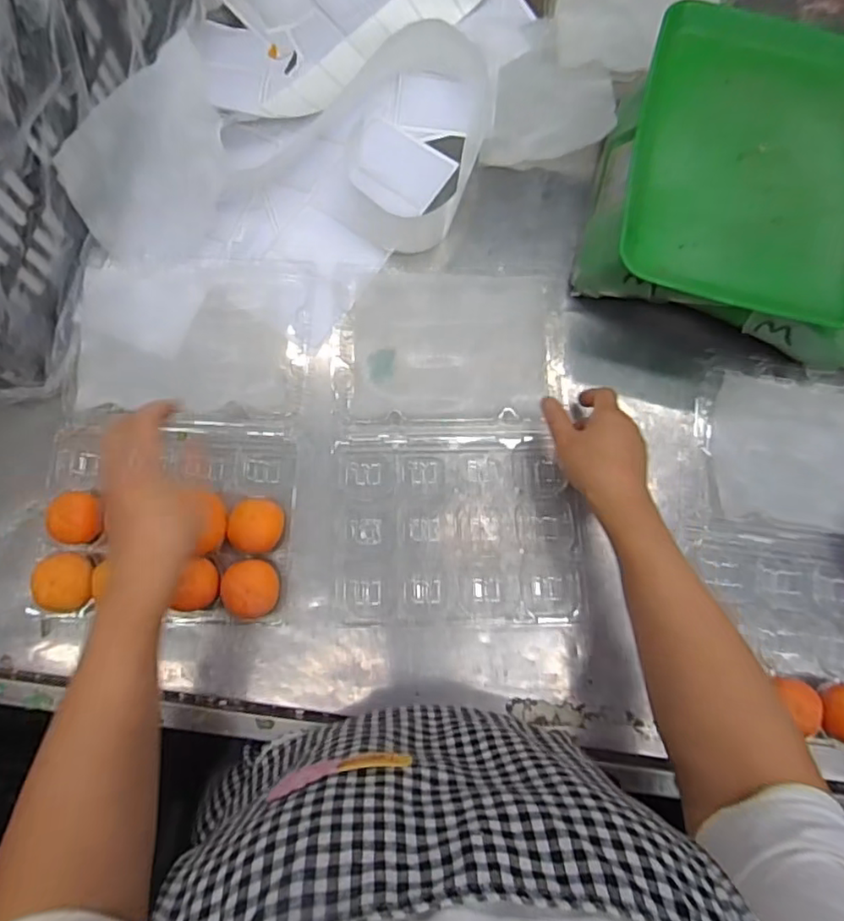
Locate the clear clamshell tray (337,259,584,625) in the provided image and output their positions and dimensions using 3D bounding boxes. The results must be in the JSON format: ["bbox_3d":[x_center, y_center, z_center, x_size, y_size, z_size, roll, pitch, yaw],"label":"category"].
[{"bbox_3d":[0.031,-0.022,0.585,0.220,0.024,0.343,0,77,-1],"label":"clear clamshell tray"}]

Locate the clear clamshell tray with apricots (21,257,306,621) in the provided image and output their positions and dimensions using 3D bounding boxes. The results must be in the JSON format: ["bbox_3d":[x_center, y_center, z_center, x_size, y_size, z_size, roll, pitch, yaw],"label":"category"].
[{"bbox_3d":[-0.229,-0.035,0.565,0.225,0.044,0.347,3,77,0],"label":"clear clamshell tray with apricots"}]

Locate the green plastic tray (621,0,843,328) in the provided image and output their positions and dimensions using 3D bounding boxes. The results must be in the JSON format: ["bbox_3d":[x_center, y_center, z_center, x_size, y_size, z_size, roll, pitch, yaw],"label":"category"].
[{"bbox_3d":[0.299,-0.265,0.537,0.220,0.027,0.265,15,78,2],"label":"green plastic tray"}]

